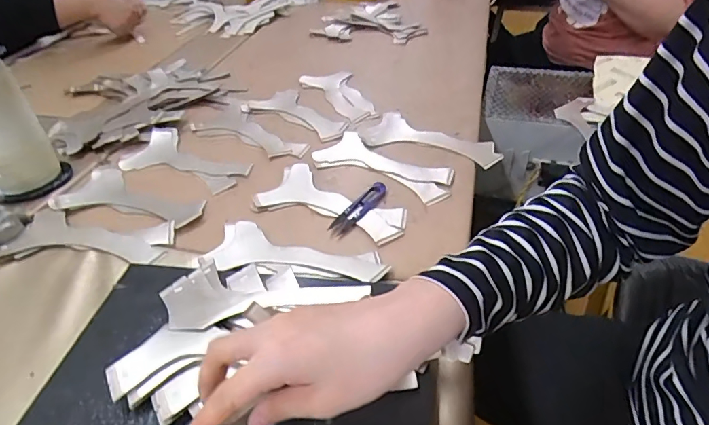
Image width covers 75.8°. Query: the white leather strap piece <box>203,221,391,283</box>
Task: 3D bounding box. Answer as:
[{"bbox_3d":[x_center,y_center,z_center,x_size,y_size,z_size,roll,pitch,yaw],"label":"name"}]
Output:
[{"bbox_3d":[-0.060,0.034,0.493,0.183,0.019,0.087,-1,40,5],"label":"white leather strap piece"}]

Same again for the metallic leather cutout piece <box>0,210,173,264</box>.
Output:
[{"bbox_3d":[-0.303,0.027,0.524,0.187,0.017,0.080,1,40,7],"label":"metallic leather cutout piece"}]

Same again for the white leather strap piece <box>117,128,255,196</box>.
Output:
[{"bbox_3d":[-0.237,-0.077,0.649,0.187,0.017,0.097,15,43,22],"label":"white leather strap piece"}]

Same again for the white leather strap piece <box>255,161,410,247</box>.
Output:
[{"bbox_3d":[-0.022,-0.015,0.560,0.186,0.006,0.095,16,44,21],"label":"white leather strap piece"}]

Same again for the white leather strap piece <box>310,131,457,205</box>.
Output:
[{"bbox_3d":[0.039,-0.063,0.608,0.195,0.004,0.089,25,48,31],"label":"white leather strap piece"}]

